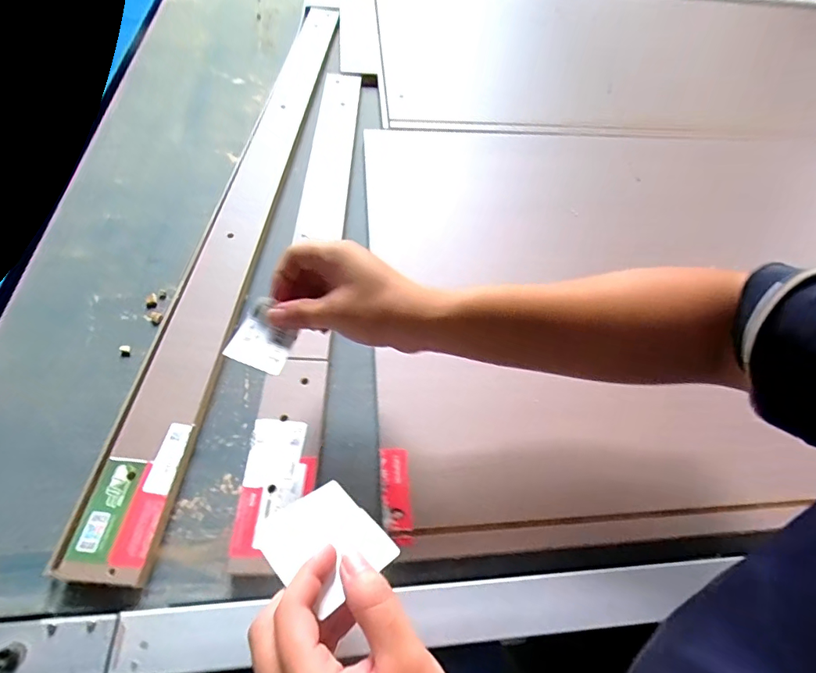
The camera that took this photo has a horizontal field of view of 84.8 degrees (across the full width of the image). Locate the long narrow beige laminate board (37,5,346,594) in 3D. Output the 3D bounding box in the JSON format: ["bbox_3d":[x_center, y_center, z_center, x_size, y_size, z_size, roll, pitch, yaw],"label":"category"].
[{"bbox_3d":[-0.201,-0.197,0.583,0.075,0.019,0.903,5,57,0],"label":"long narrow beige laminate board"}]

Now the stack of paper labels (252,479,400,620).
[{"bbox_3d":[-0.050,0.129,0.277,0.065,0.005,0.066,-22,49,-41],"label":"stack of paper labels"}]

